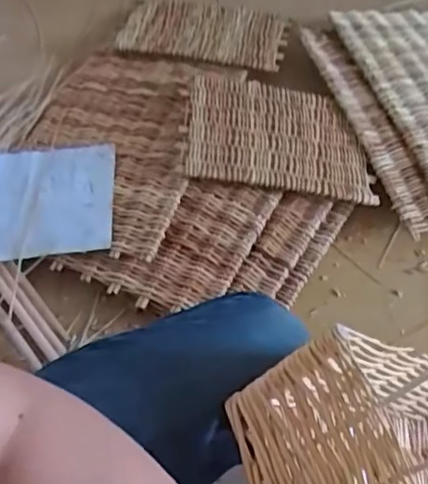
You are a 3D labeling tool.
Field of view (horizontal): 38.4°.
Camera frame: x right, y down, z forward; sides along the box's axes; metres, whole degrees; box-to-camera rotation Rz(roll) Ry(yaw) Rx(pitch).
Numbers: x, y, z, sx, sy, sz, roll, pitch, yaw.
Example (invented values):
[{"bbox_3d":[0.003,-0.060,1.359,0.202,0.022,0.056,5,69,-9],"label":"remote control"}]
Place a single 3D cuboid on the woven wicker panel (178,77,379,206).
[{"bbox_3d":[0.112,-0.197,1.098,0.325,0.025,0.256,7,56,-5],"label":"woven wicker panel"}]

